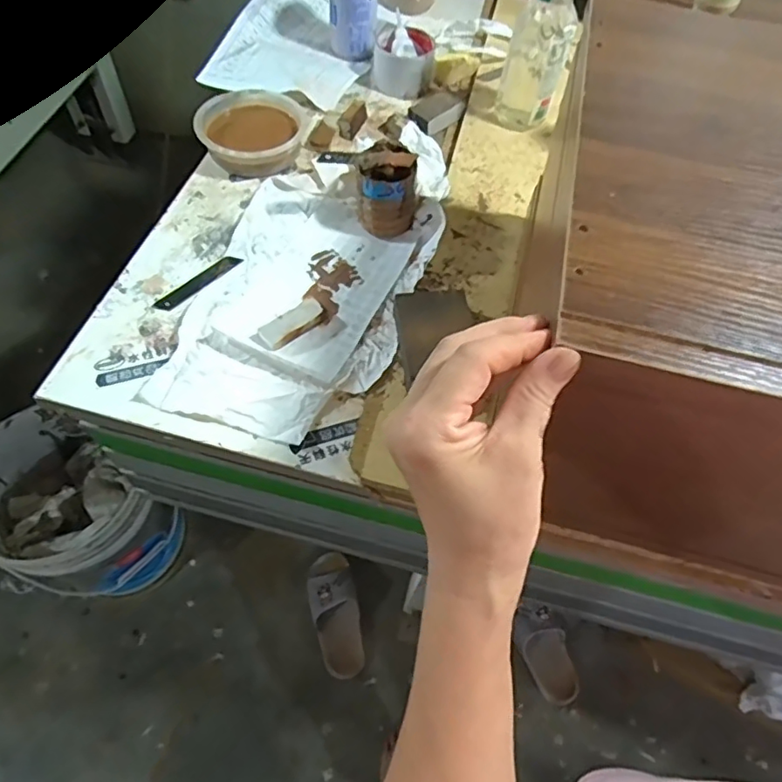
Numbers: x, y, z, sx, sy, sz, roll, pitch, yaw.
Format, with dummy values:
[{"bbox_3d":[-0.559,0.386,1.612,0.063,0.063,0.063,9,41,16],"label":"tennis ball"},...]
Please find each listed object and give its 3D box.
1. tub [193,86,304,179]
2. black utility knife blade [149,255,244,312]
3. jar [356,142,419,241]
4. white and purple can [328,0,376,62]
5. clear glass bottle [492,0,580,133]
[{"bbox_3d":[-0.170,-0.309,0.688,0.118,0.038,0.112,2,59,-3],"label":"tub"},{"bbox_3d":[-0.198,-0.112,0.593,0.019,0.004,0.101,39,63,17],"label":"black utility knife blade"},{"bbox_3d":[-0.004,-0.221,0.621,0.061,0.073,0.067,2,59,-3],"label":"jar"},{"bbox_3d":[-0.051,-0.531,0.787,0.068,0.111,0.070,-1,59,-4],"label":"white and purple can"},{"bbox_3d":[0.178,-0.418,0.672,0.073,0.204,0.081,12,59,4],"label":"clear glass bottle"}]

